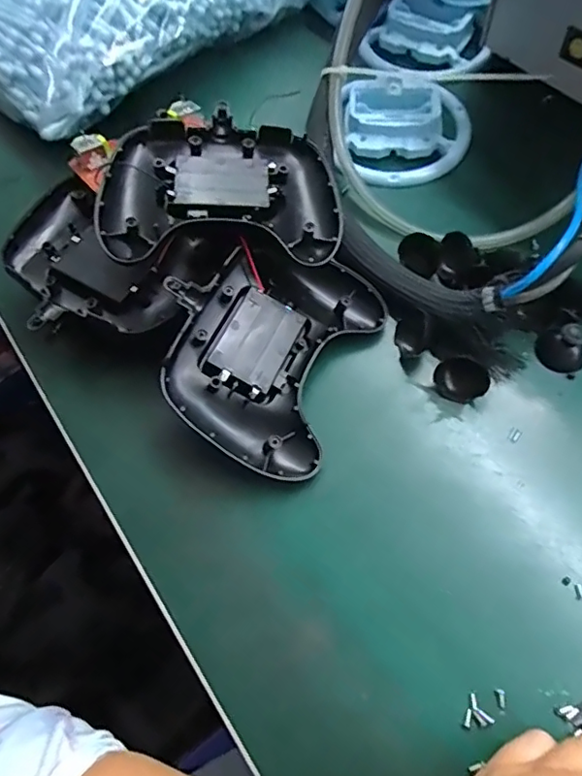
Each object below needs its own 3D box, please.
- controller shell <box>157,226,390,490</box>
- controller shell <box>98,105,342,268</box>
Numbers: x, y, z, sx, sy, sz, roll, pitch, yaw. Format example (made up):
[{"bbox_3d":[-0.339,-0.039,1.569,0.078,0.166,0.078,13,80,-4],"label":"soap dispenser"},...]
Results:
[{"bbox_3d":[-0.014,-0.022,0.291,0.098,0.026,0.120,30,69,-7],"label":"controller shell"},{"bbox_3d":[-0.036,-0.106,0.302,0.120,0.031,0.093,-2,65,2],"label":"controller shell"}]

